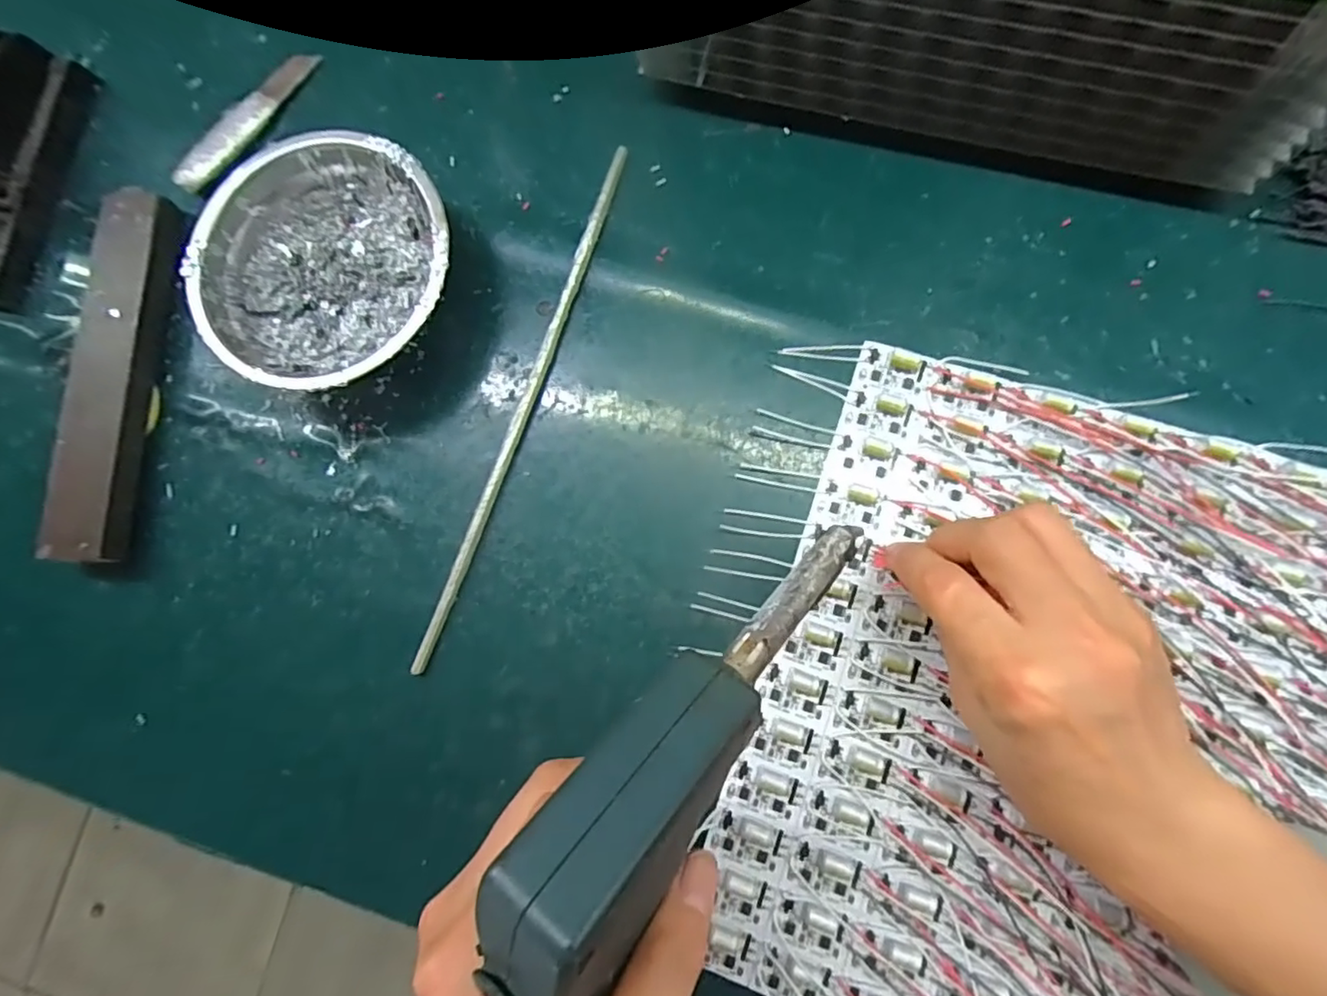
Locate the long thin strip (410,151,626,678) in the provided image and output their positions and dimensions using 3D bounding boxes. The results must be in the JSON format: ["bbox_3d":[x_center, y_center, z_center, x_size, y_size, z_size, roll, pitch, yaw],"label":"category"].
[{"bbox_3d":[-0.068,-0.047,0.299,0.010,0.007,0.274,19,85,7],"label":"long thin strip"}]

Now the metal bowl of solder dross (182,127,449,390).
[{"bbox_3d":[-0.159,-0.110,0.299,0.119,0.039,0.122,-1,82,5],"label":"metal bowl of solder dross"}]

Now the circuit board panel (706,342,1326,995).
[{"bbox_3d":[0.165,0.097,0.256,0.238,0.014,0.283,18,85,7],"label":"circuit board panel"}]

